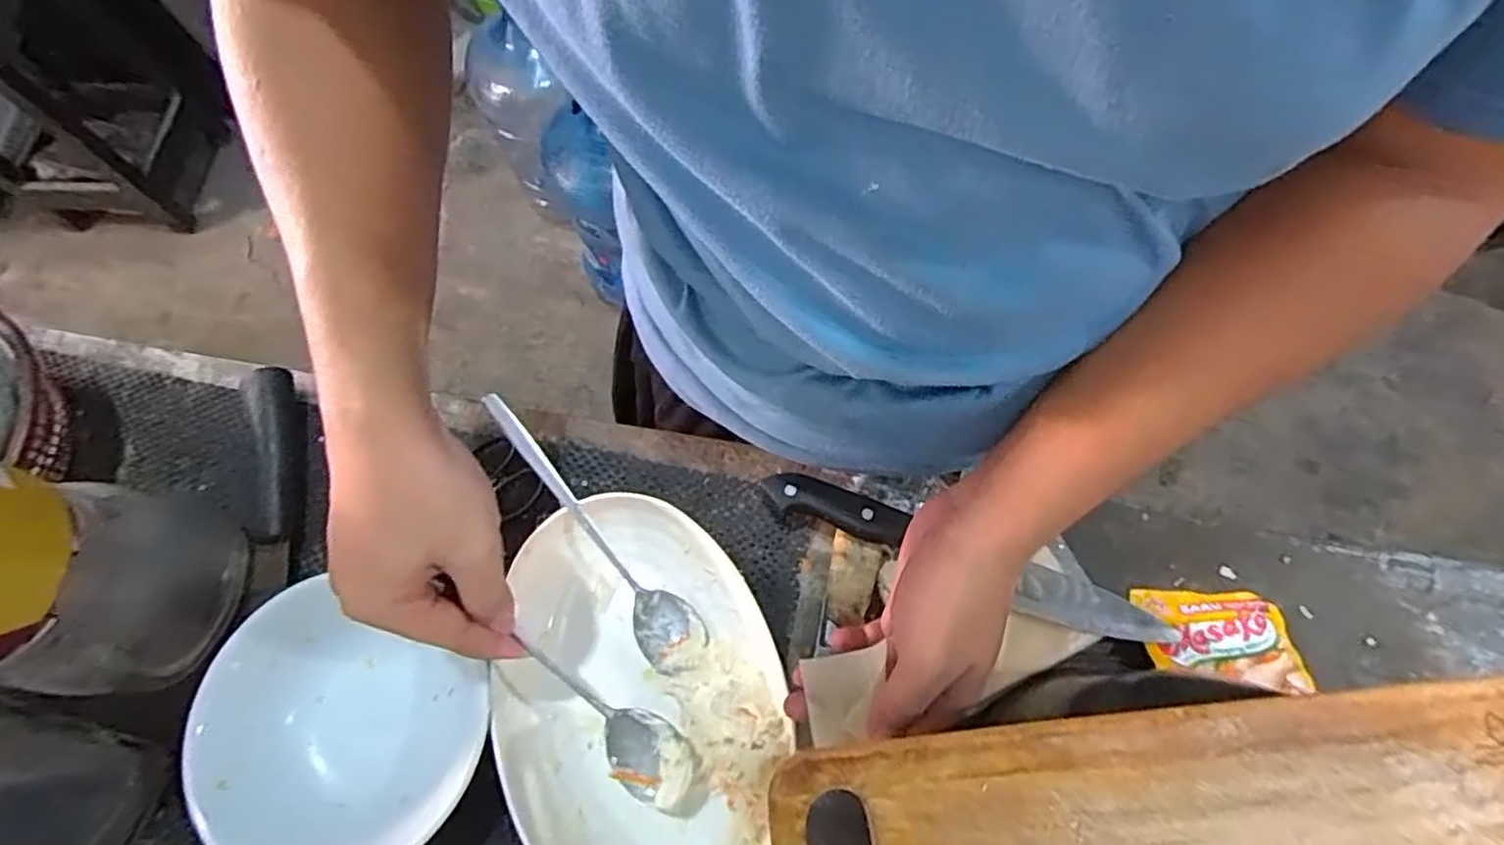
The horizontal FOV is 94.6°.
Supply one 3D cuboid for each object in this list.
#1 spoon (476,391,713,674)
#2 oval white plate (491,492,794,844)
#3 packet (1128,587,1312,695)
[{"bbox_3d":[-0.096,0.066,0.419,0.037,0.025,0.195,-36,96,-12],"label":"spoon"},{"bbox_3d":[-0.064,0.161,0.401,0.154,0.052,0.226,-23,70,-7],"label":"oval white plate"},{"bbox_3d":[0.280,0.129,0.418,0.083,0.010,0.060,1,52,9],"label":"packet"}]

